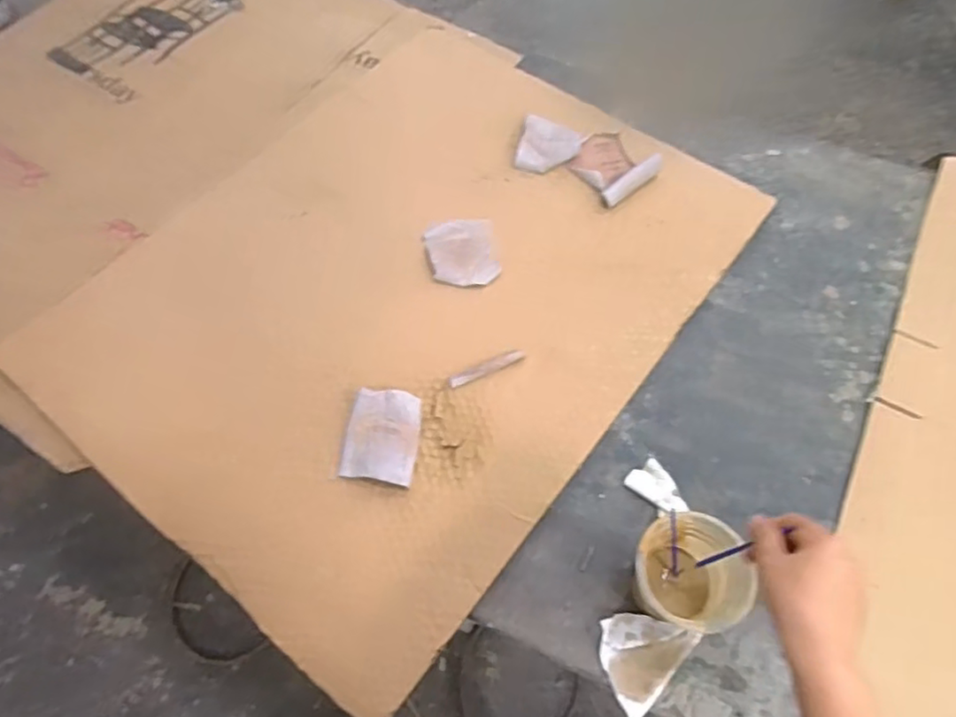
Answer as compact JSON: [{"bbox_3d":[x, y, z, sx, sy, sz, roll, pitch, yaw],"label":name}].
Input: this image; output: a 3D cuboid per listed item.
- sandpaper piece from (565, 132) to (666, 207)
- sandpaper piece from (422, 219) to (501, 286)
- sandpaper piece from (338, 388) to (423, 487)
[{"bbox_3d":[0.219,-0.325,1.008,0.112,0.025,0.132,-34,68,-16],"label":"sandpaper piece"},{"bbox_3d":[-0.024,-0.164,0.940,0.103,0.013,0.118,-9,63,-4],"label":"sandpaper piece"},{"bbox_3d":[-0.123,0.097,0.795,0.090,0.020,0.121,7,63,4],"label":"sandpaper piece"}]

